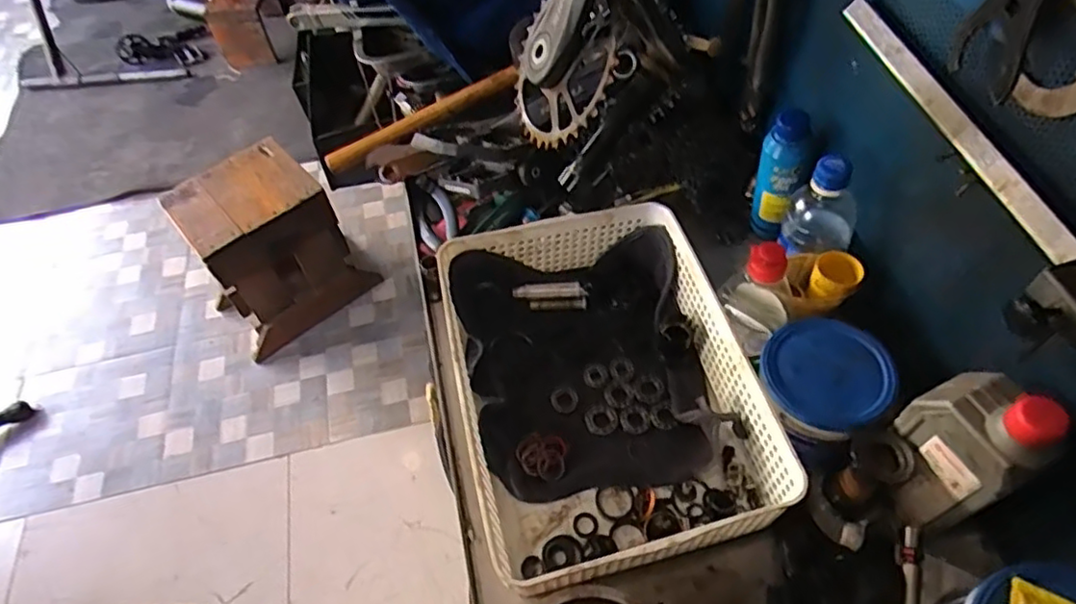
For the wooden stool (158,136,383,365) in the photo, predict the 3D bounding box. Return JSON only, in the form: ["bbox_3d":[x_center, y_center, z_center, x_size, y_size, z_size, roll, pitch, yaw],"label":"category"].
[{"bbox_3d":[-0.677,-0.136,1.635,0.352,0.402,0.254,-37,60,-20],"label":"wooden stool"}]

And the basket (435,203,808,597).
[{"bbox_3d":[0.056,0.070,0.587,0.247,0.082,0.323,-14,55,-6],"label":"basket"}]

